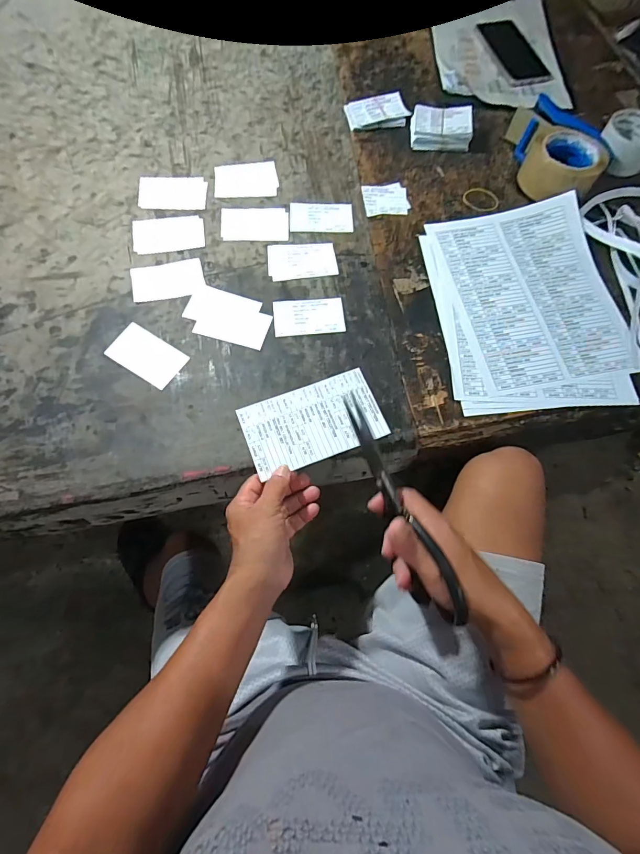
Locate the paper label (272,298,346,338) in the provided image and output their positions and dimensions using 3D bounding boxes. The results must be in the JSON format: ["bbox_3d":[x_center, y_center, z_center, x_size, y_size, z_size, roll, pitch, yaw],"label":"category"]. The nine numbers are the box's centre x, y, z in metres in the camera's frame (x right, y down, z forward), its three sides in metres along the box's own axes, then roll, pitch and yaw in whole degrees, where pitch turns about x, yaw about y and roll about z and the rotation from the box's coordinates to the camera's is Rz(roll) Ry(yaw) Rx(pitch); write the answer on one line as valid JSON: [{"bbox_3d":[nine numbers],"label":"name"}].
[{"bbox_3d":[-0.014,-0.142,0.510,0.089,0.004,0.054,-4,70,-4],"label":"paper label"}]

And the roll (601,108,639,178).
[{"bbox_3d":[0.468,-0.434,0.613,0.092,0.047,0.111,30,71,8],"label":"roll"}]

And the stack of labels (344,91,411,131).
[{"bbox_3d":[0.094,-0.511,0.647,0.102,0.013,0.065,-12,70,-7],"label":"stack of labels"}]

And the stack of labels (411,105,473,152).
[{"bbox_3d":[0.190,-0.469,0.625,0.091,0.037,0.061,5,69,-1],"label":"stack of labels"}]

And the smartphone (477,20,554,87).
[{"bbox_3d":[0.343,-0.659,0.702,0.082,0.016,0.162,-16,71,-9],"label":"smartphone"}]

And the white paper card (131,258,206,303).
[{"bbox_3d":[-0.199,-0.192,0.523,0.090,0.004,0.055,-13,70,-7],"label":"white paper card"}]

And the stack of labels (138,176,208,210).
[{"bbox_3d":[-0.213,-0.340,0.574,0.094,0.004,0.063,-2,69,-3],"label":"stack of labels"}]

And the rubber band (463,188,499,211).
[{"bbox_3d":[0.242,-0.343,0.601,0.055,0.004,0.043,-3,72,-8],"label":"rubber band"}]

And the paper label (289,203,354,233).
[{"bbox_3d":[0.002,-0.301,0.571,0.090,0.004,0.055,-1,69,-3],"label":"paper label"}]

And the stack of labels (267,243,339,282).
[{"bbox_3d":[-0.024,-0.228,0.543,0.093,0.004,0.061,-6,70,-5],"label":"stack of labels"}]

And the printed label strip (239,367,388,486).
[{"bbox_3d":[-0.008,-0.006,0.454,0.152,0.005,0.089,-20,71,-10],"label":"printed label strip"}]

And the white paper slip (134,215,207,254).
[{"bbox_3d":[-0.209,-0.267,0.547,0.095,0.004,0.059,-7,70,-5],"label":"white paper slip"}]

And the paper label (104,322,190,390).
[{"bbox_3d":[-0.211,-0.087,0.483,0.090,0.004,0.053,31,71,9],"label":"paper label"}]

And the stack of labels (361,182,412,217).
[{"bbox_3d":[0.099,-0.339,0.592,0.066,0.005,0.059,-5,70,-5],"label":"stack of labels"}]

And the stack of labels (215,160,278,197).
[{"bbox_3d":[-0.110,-0.368,0.591,0.092,0.004,0.067,-3,73,-2],"label":"stack of labels"}]

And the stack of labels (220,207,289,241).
[{"bbox_3d":[-0.092,-0.288,0.561,0.094,0.004,0.061,-1,69,-3],"label":"stack of labels"}]

